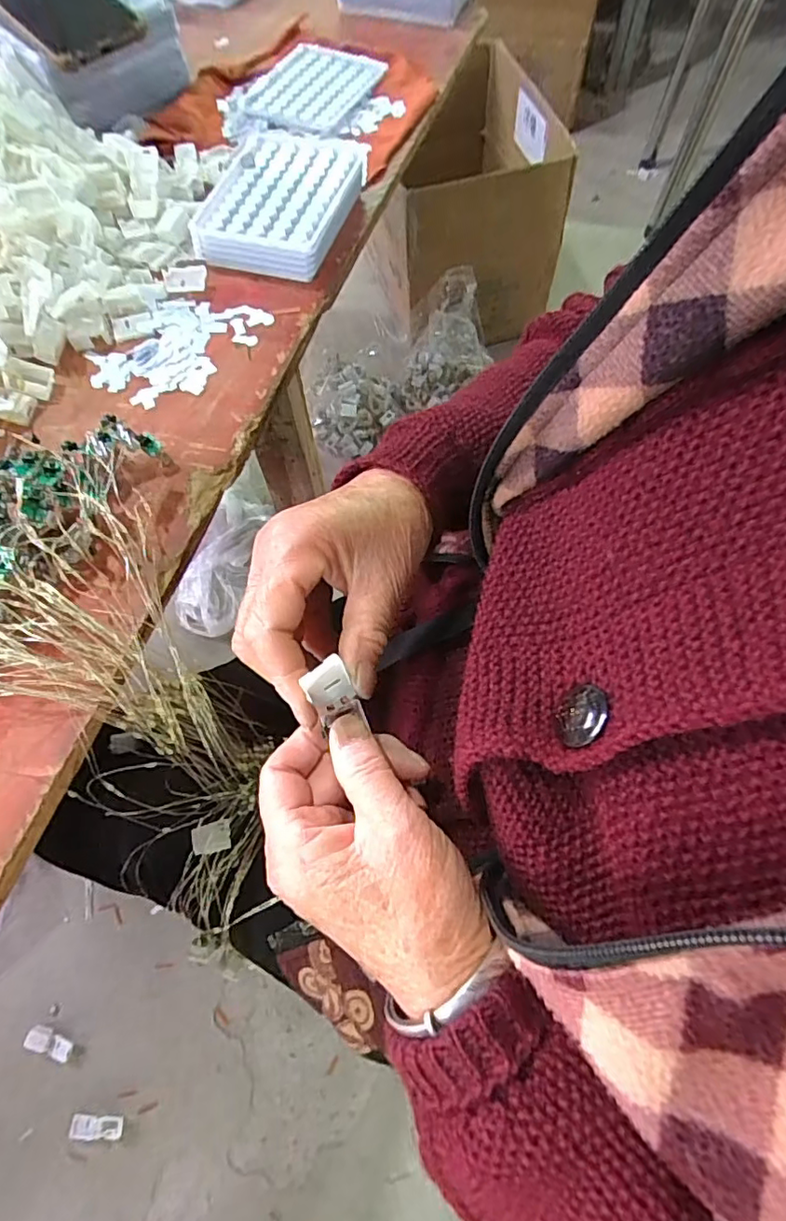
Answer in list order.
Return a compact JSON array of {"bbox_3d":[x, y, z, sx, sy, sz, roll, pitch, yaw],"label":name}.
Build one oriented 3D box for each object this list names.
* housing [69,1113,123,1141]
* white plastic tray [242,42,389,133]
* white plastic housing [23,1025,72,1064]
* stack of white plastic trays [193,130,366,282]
[{"bbox_3d":[-0.328,0.571,0.624,0.056,0.007,0.021,3,63,3],"label":"housing"},{"bbox_3d":[-0.075,-0.499,0.536,0.105,0.009,0.143,22,66,12],"label":"white plastic tray"},{"bbox_3d":[-0.400,0.504,0.657,0.055,0.009,0.024,15,65,9],"label":"white plastic housing"},{"bbox_3d":[-0.085,-0.320,0.438,0.107,0.026,0.150,10,65,7],"label":"stack of white plastic trays"}]

